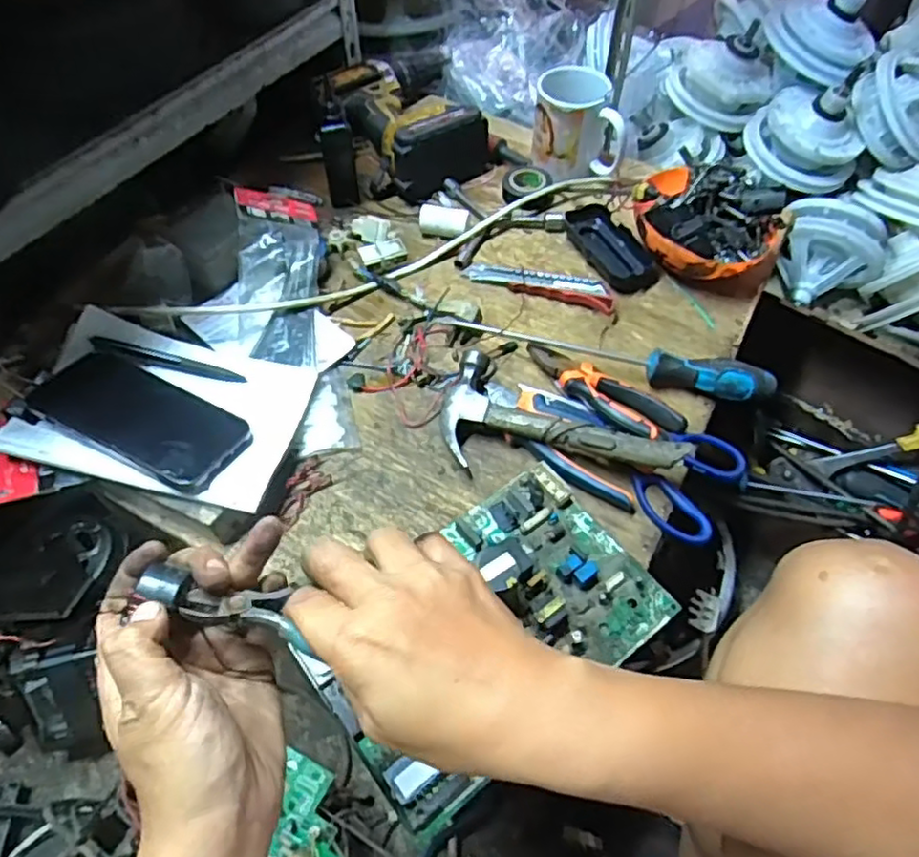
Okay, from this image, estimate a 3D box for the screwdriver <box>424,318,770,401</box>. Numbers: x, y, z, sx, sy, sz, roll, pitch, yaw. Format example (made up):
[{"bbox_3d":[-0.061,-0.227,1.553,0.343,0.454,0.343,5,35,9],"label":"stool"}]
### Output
[{"bbox_3d":[0.129,-0.077,0.620,0.319,0.036,0.044,15,58,8],"label":"screwdriver"}]

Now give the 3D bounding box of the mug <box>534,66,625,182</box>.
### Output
[{"bbox_3d":[0.134,-0.346,0.750,0.096,0.086,0.074,1,57,-1],"label":"mug"}]

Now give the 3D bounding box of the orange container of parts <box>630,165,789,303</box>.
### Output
[{"bbox_3d":[0.253,-0.208,0.677,0.150,0.083,0.135,27,60,15],"label":"orange container of parts"}]

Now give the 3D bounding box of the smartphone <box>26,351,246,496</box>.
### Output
[{"bbox_3d":[-0.254,-0.009,0.531,0.165,0.009,0.078,26,46,10],"label":"smartphone"}]

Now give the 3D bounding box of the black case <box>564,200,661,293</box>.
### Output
[{"bbox_3d":[0.159,-0.195,0.708,0.060,0.021,0.125,-24,61,-16],"label":"black case"}]

